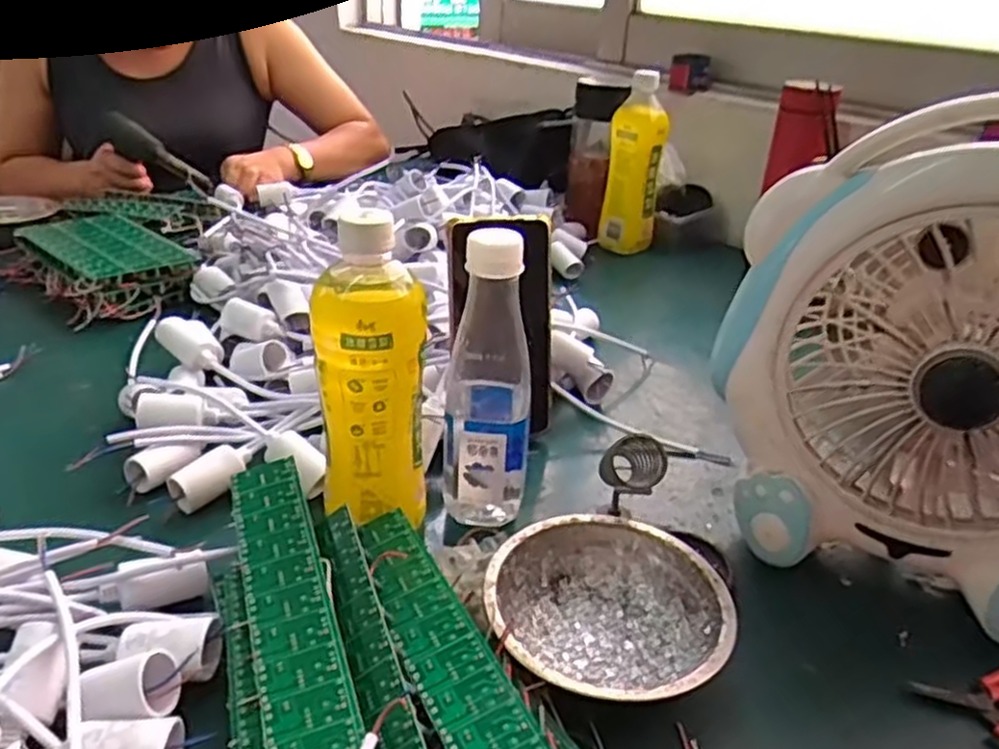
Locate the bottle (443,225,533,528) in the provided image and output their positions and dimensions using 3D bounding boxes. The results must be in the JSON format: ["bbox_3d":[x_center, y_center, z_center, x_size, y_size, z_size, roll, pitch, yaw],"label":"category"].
[{"bbox_3d":[-0.006,0.007,0.484,0.054,0.195,0.057,3,28,0],"label":"bottle"}]

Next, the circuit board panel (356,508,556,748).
[{"bbox_3d":[-0.025,0.130,0.362,0.039,0.004,0.198,-20,36,-18],"label":"circuit board panel"}]

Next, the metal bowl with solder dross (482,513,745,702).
[{"bbox_3d":[0.057,0.129,0.410,0.124,0.036,0.122,3,29,-2],"label":"metal bowl with solder dross"}]

